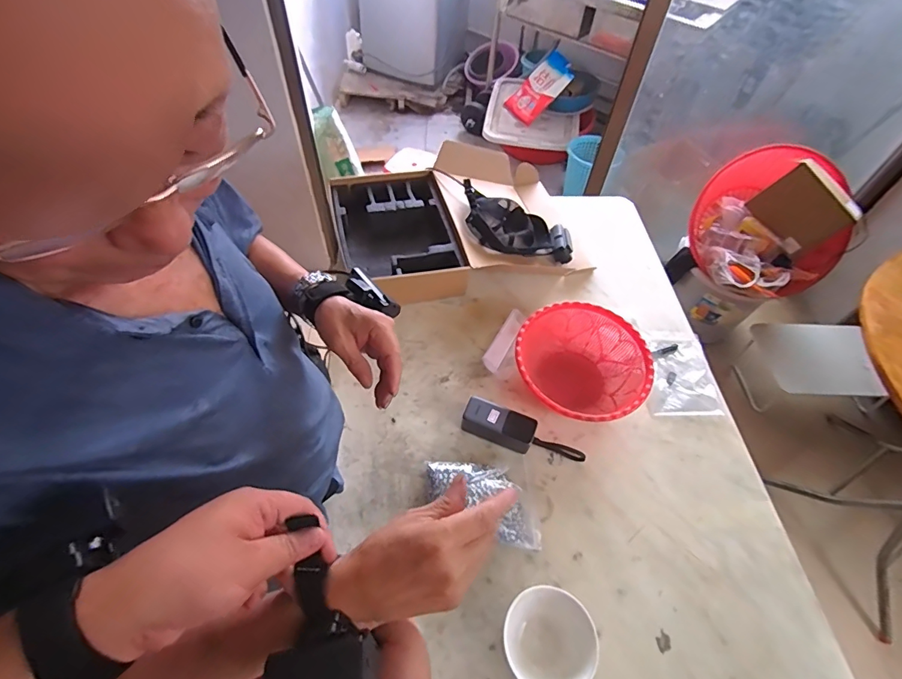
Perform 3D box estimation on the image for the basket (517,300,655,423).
[{"bbox_3d":[0.257,0.057,0.904,0.243,0.111,0.252,1,55,-1],"label":"basket"}]

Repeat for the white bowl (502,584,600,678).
[{"bbox_3d":[0.137,0.440,0.659,0.129,0.077,0.130,36,60,19],"label":"white bowl"}]

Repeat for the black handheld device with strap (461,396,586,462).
[{"bbox_3d":[0.134,0.180,0.835,0.233,0.046,0.065,21,56,10],"label":"black handheld device with strap"}]

